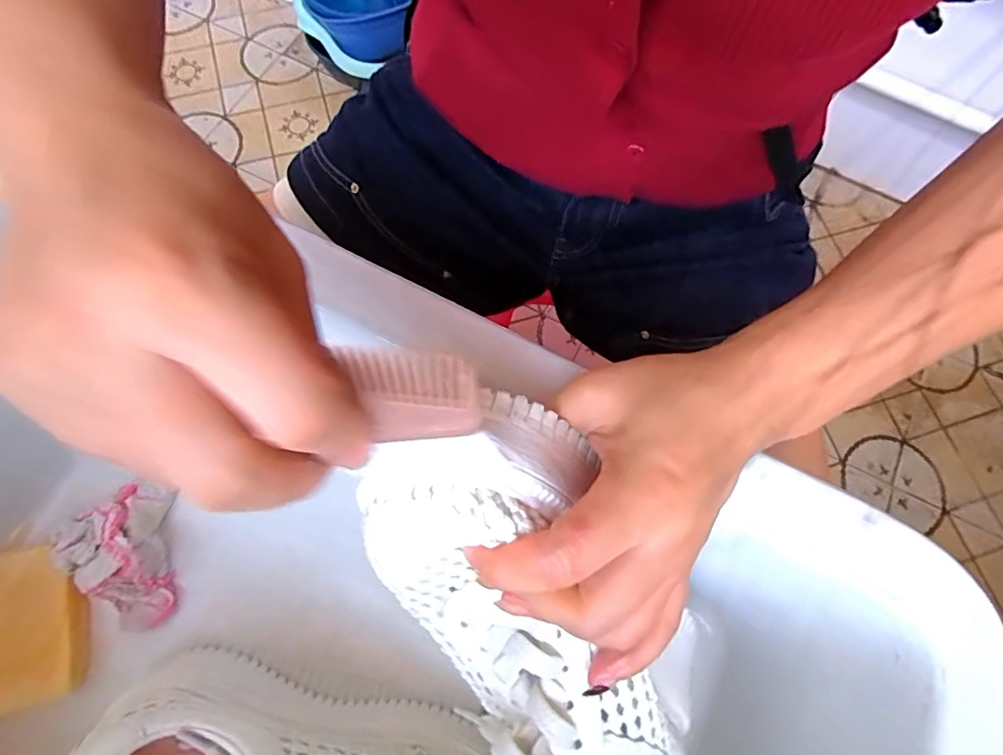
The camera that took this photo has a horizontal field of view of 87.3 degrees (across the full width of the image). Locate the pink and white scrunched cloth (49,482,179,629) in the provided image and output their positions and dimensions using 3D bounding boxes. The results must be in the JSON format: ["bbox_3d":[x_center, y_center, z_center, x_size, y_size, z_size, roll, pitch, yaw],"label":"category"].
[{"bbox_3d":[-0.254,0.117,0.338,0.060,0.041,0.091,-10,72,-5],"label":"pink and white scrunched cloth"}]

